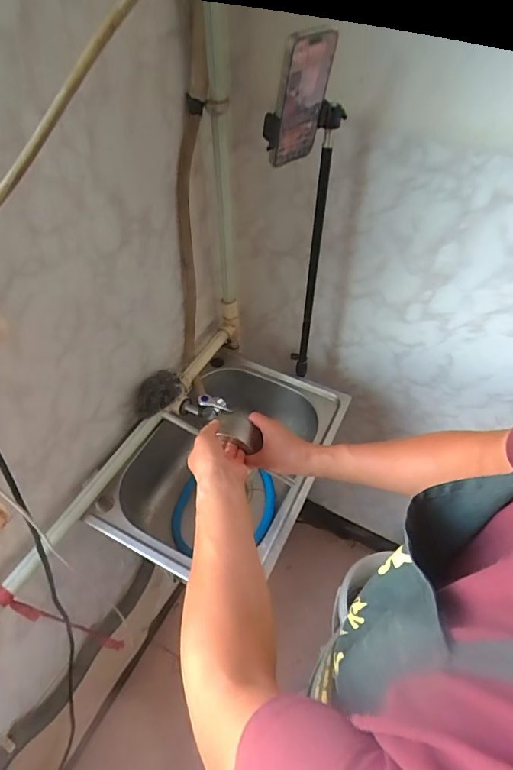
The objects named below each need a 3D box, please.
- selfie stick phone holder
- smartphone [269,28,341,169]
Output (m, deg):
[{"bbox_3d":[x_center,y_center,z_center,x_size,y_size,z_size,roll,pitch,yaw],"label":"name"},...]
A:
[{"bbox_3d":[0.067,-0.193,0.744,0.129,0.516,0.032,-26,53,-21],"label":"selfie stick phone holder"},{"bbox_3d":[0.055,-0.352,0.534,0.076,0.155,0.008,-31,69,-21],"label":"smartphone"}]

